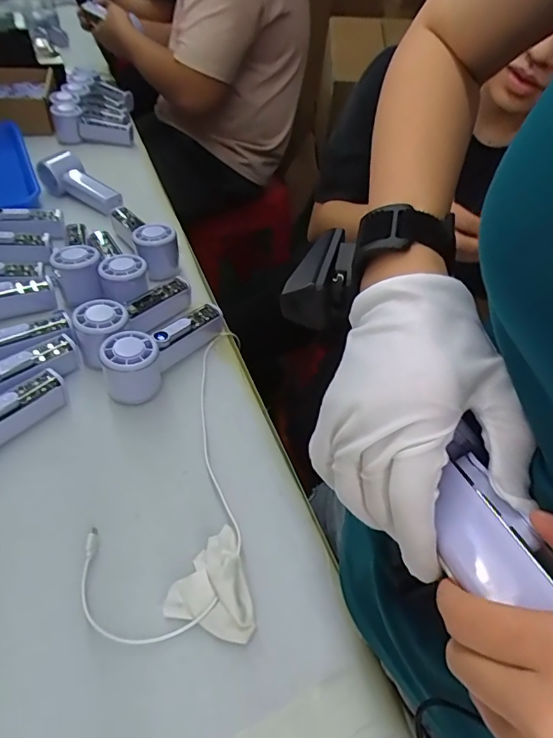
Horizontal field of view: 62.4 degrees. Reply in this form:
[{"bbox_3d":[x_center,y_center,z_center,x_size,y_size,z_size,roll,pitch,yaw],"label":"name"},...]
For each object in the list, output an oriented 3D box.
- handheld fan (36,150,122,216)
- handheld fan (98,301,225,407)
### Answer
[{"bbox_3d":[-0.323,-0.303,0.748,0.075,0.056,0.142,-32,58,-31],"label":"handheld fan"},{"bbox_3d":[-0.127,-0.029,0.510,0.052,0.061,0.146,27,50,18],"label":"handheld fan"}]

